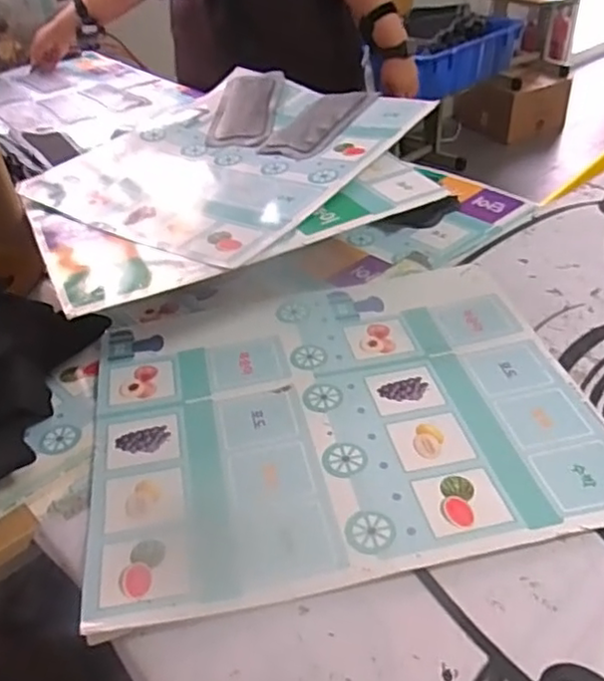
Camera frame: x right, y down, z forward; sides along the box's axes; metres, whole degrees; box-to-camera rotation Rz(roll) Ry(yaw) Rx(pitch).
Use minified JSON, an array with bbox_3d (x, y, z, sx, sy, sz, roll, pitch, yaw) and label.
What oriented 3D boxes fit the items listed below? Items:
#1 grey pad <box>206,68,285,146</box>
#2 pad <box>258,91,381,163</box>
[{"bbox_3d":[-0.086,-0.360,0.999,0.095,0.015,0.229,-1,47,9],"label":"grey pad"},{"bbox_3d":[0.032,-0.320,0.944,0.097,0.008,0.228,13,46,24],"label":"pad"}]

